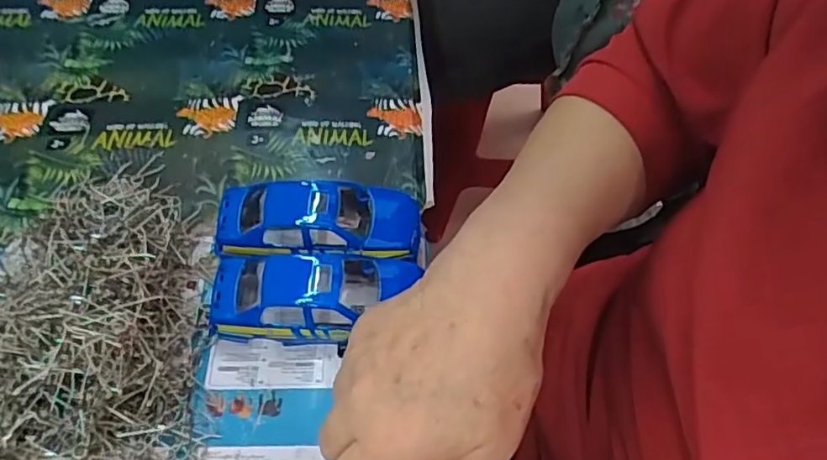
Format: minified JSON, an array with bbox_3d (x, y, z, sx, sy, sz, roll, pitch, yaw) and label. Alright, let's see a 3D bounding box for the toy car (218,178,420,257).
[{"bbox_3d":[-0.058,-0.006,0.387,0.127,0.039,0.054,-1,57,-2],"label":"toy car"}]

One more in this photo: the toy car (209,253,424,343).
[{"bbox_3d":[-0.059,0.040,0.360,0.114,0.041,0.055,2,57,0],"label":"toy car"}]

